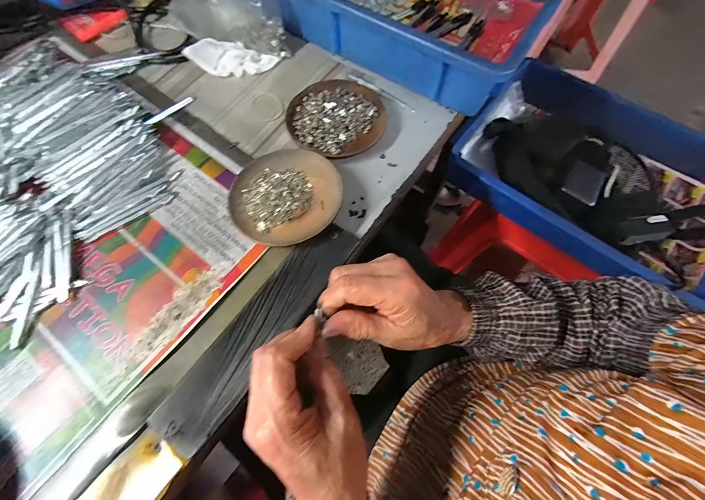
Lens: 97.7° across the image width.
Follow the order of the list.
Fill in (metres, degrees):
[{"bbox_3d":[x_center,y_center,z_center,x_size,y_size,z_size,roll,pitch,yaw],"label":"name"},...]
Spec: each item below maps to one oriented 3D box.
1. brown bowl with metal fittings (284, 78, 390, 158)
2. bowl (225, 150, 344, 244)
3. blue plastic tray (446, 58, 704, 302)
[{"bbox_3d":[-0.019,-0.159,0.369,0.115,0.017,0.109,1,68,-1],"label":"brown bowl with metal fittings"},{"bbox_3d":[-0.070,-0.060,0.323,0.110,0.024,0.118,1,68,-1],"label":"bowl"},{"bbox_3d":[0.401,-0.124,0.507,0.413,0.079,0.306,37,71,12],"label":"blue plastic tray"}]

